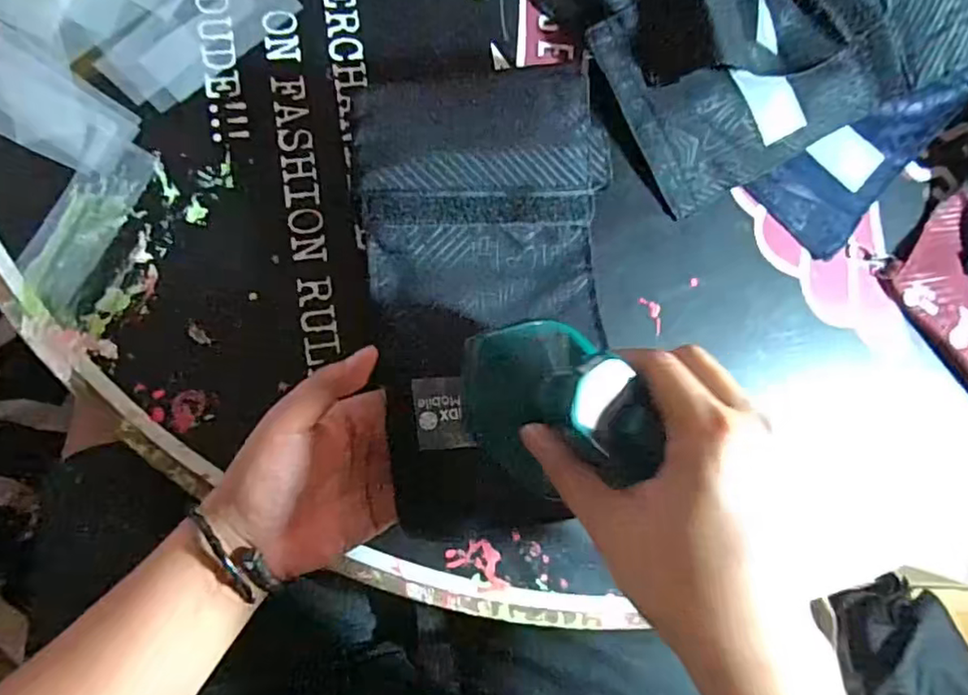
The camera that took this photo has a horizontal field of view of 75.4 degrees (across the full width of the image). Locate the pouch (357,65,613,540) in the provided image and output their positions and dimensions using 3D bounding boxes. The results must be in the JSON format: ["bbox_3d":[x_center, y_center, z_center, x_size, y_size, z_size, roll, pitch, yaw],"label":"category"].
[{"bbox_3d":[0.008,-0.032,0.372,0.144,0.021,0.267,-6,85,-9],"label":"pouch"}]

